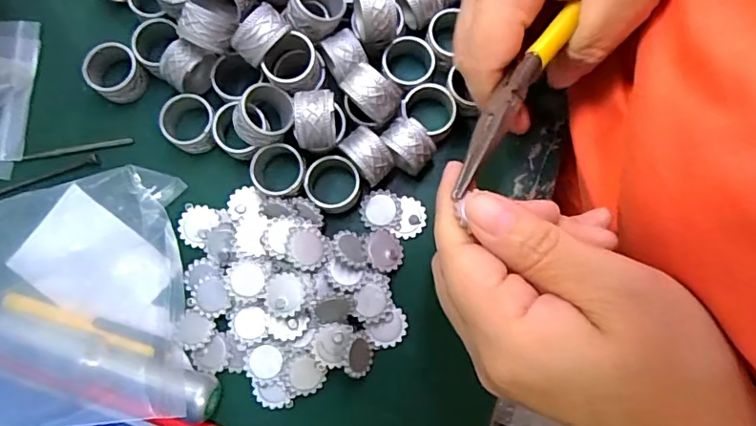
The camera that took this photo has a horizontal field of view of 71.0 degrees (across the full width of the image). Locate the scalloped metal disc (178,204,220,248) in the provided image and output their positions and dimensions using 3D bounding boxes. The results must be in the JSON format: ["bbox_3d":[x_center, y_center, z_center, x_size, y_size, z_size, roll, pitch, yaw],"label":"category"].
[{"bbox_3d":[-0.093,0.005,0.271,0.018,0.004,0.021,30,83,5],"label":"scalloped metal disc"}]

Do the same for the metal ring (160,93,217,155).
[{"bbox_3d":[-0.098,-0.047,0.278,0.027,0.018,0.028,0,82,1],"label":"metal ring"}]

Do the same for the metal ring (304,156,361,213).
[{"bbox_3d":[-0.023,-0.013,0.271,0.027,0.018,0.029,0,82,1],"label":"metal ring"}]

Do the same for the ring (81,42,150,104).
[{"bbox_3d":[-0.141,-0.075,0.287,0.027,0.020,0.027,0,82,1],"label":"ring"}]

